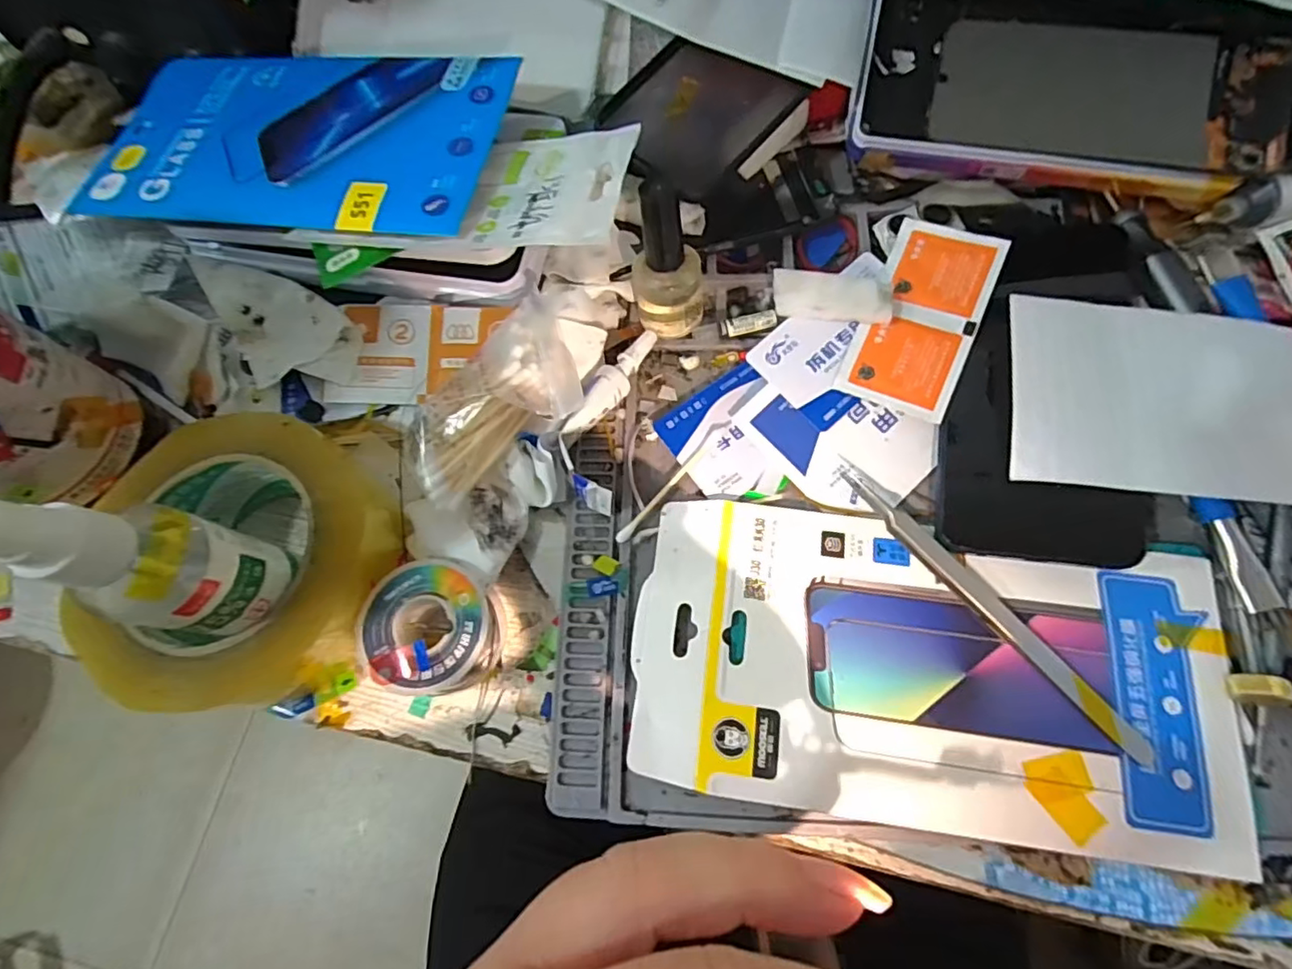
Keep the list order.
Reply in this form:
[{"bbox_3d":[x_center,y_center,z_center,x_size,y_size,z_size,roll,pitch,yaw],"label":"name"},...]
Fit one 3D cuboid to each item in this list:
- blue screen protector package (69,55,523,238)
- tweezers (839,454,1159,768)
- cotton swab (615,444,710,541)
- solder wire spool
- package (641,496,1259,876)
[{"bbox_3d":[-0.176,-0.175,0.297,0.211,0.007,0.118,8,69,12],"label":"blue screen protector package"},{"bbox_3d":[0.140,0.049,0.247,0.013,0.008,0.156,-38,73,-10],"label":"tweezers"},{"bbox_3d":[0.008,0.004,0.278,0.005,0.004,0.061,39,77,15],"label":"cotton swab"},{"bbox_3d":[-0.091,0.062,0.256,0.052,0.033,0.052,-1,71,2],"label":"solder wire spool"},{"bbox_3d":[0.113,0.075,0.246,0.230,0.011,0.121,8,71,6],"label":"package"}]

